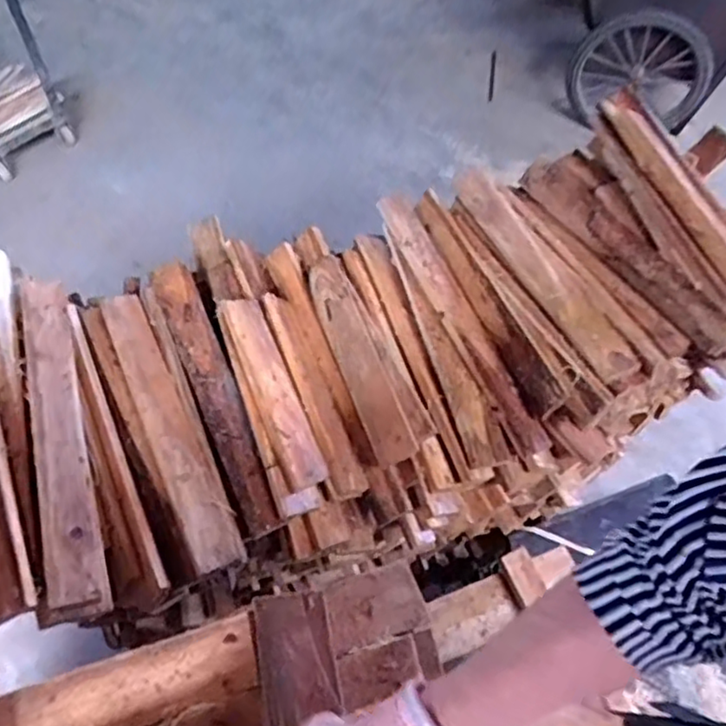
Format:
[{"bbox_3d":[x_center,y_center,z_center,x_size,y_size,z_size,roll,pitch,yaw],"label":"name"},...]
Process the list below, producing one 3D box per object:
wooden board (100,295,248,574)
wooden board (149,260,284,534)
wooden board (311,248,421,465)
[{"bbox_3d":[-0.313,0.055,1.009,0.083,0.035,0.473,-24,61,-16],"label":"wooden board"},{"bbox_3d":[-0.240,0.031,1.036,0.069,0.028,0.493,-20,60,-14],"label":"wooden board"},{"bbox_3d":[-0.012,-0.019,1.061,0.073,0.029,0.381,-15,59,-12],"label":"wooden board"}]

